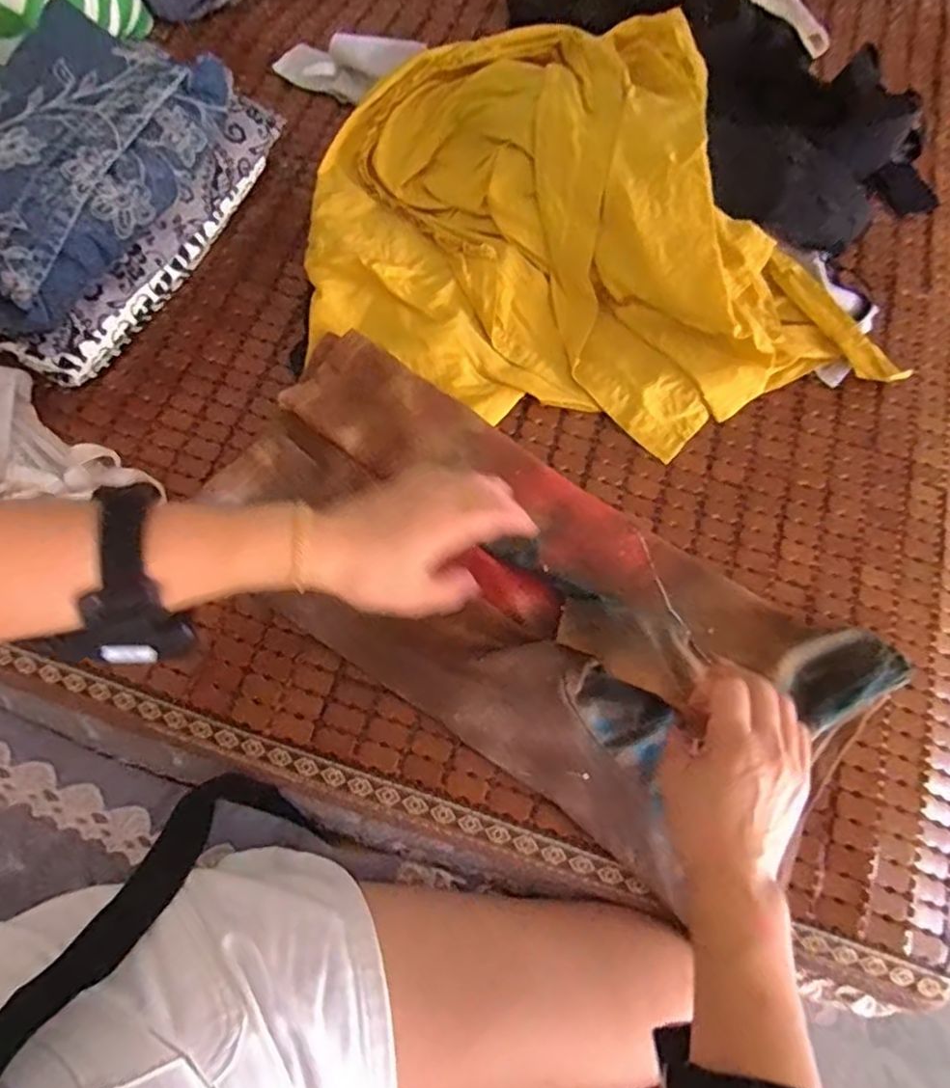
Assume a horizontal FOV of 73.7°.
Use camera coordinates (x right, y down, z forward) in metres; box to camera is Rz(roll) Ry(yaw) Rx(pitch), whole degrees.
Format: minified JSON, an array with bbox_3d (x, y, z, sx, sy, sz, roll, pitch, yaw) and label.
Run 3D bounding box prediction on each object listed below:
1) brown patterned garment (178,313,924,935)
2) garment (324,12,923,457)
[{"bbox_3d":[0.028,0.032,0.459,0.486,0.067,0.214,34,71,10],"label":"brown patterned garment"},{"bbox_3d":[0.102,-0.297,0.574,0.497,0.088,0.448,0,69,-3],"label":"garment"}]

